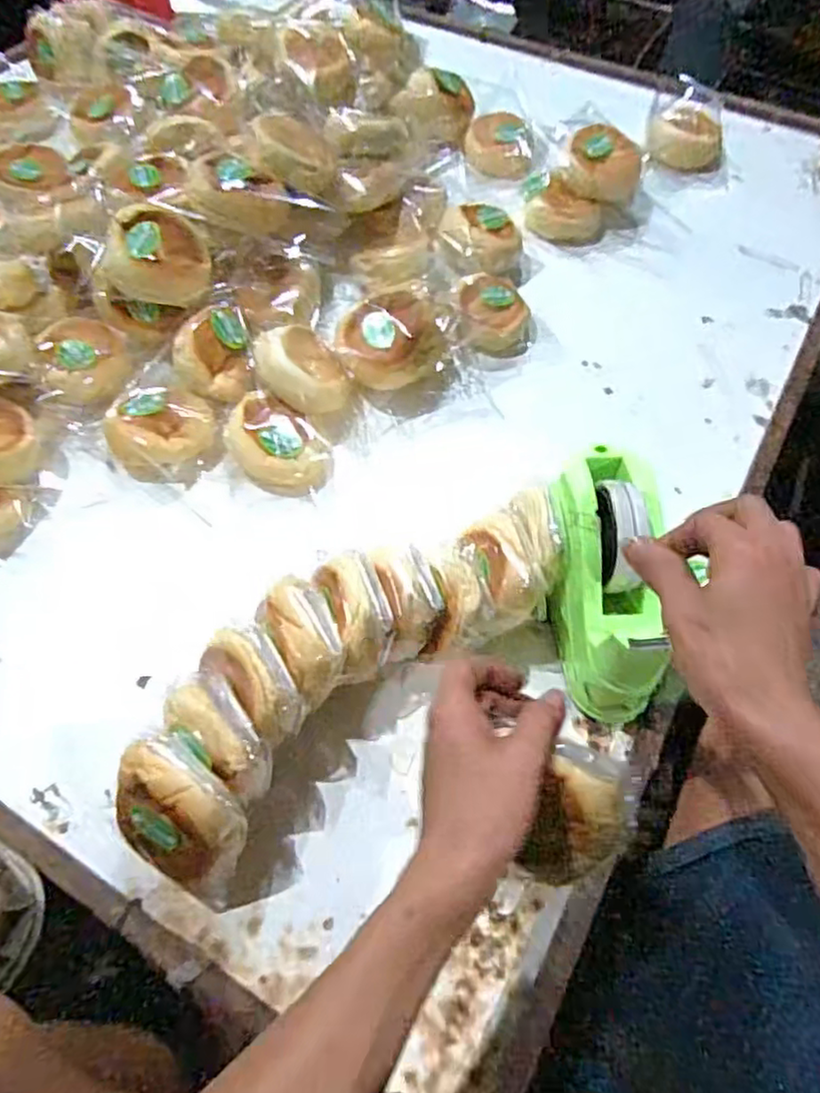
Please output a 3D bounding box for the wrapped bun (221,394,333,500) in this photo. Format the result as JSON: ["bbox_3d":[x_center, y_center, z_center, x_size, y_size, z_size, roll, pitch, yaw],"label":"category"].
[{"bbox_3d":[-0.121,-0.094,0.611,0.101,0.052,0.073,27,63,13],"label":"wrapped bun"}]

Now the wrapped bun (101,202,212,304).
[{"bbox_3d":[-0.238,-0.273,0.625,0.087,0.059,0.078,17,61,8],"label":"wrapped bun"}]

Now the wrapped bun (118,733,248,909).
[{"bbox_3d":[-0.149,0.180,0.436,0.090,0.091,0.068,31,64,15],"label":"wrapped bun"}]

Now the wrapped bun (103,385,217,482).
[{"bbox_3d":[-0.231,-0.107,0.624,0.103,0.041,0.090,22,62,11],"label":"wrapped bun"}]

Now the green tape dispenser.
[{"bbox_3d":[0.154,0.027,0.499,0.073,0.069,0.208,-1,86,-2],"label":"green tape dispenser"}]

